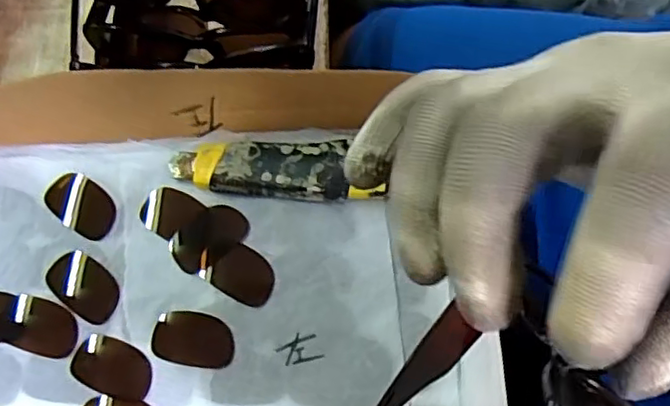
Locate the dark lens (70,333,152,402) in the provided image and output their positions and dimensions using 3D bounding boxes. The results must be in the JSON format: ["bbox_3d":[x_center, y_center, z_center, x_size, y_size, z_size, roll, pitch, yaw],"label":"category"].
[{"bbox_3d":[-0.135,0.100,0.379,0.049,0.004,0.030,19,74,7],"label":"dark lens"}]

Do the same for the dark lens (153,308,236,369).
[{"bbox_3d":[-0.087,0.083,0.382,0.049,0.004,0.031,9,73,4],"label":"dark lens"}]

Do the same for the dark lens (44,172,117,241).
[{"bbox_3d":[-0.166,0.001,0.408,0.049,0.005,0.032,32,76,10],"label":"dark lens"}]

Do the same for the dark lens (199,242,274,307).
[{"bbox_3d":[-0.061,0.043,0.392,0.049,0.004,0.031,27,75,9],"label":"dark lens"}]

